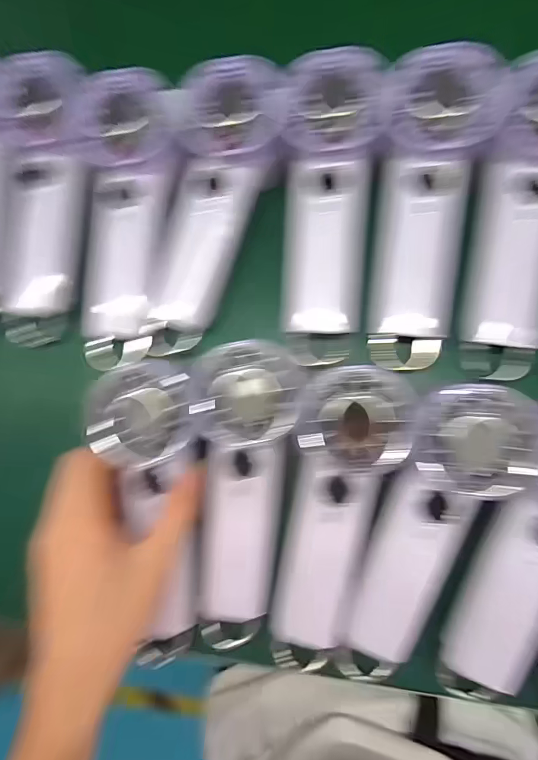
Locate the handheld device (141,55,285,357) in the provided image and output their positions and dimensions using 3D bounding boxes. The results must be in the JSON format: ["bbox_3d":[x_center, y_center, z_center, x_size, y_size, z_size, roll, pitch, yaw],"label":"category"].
[{"bbox_3d":[-0.043,-0.113,0.282,0.060,0.028,0.193,21,105,9],"label":"handheld device"}]

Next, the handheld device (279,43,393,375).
[{"bbox_3d":[0.039,-0.109,0.269,0.060,0.024,0.191,4,102,7],"label":"handheld device"}]

